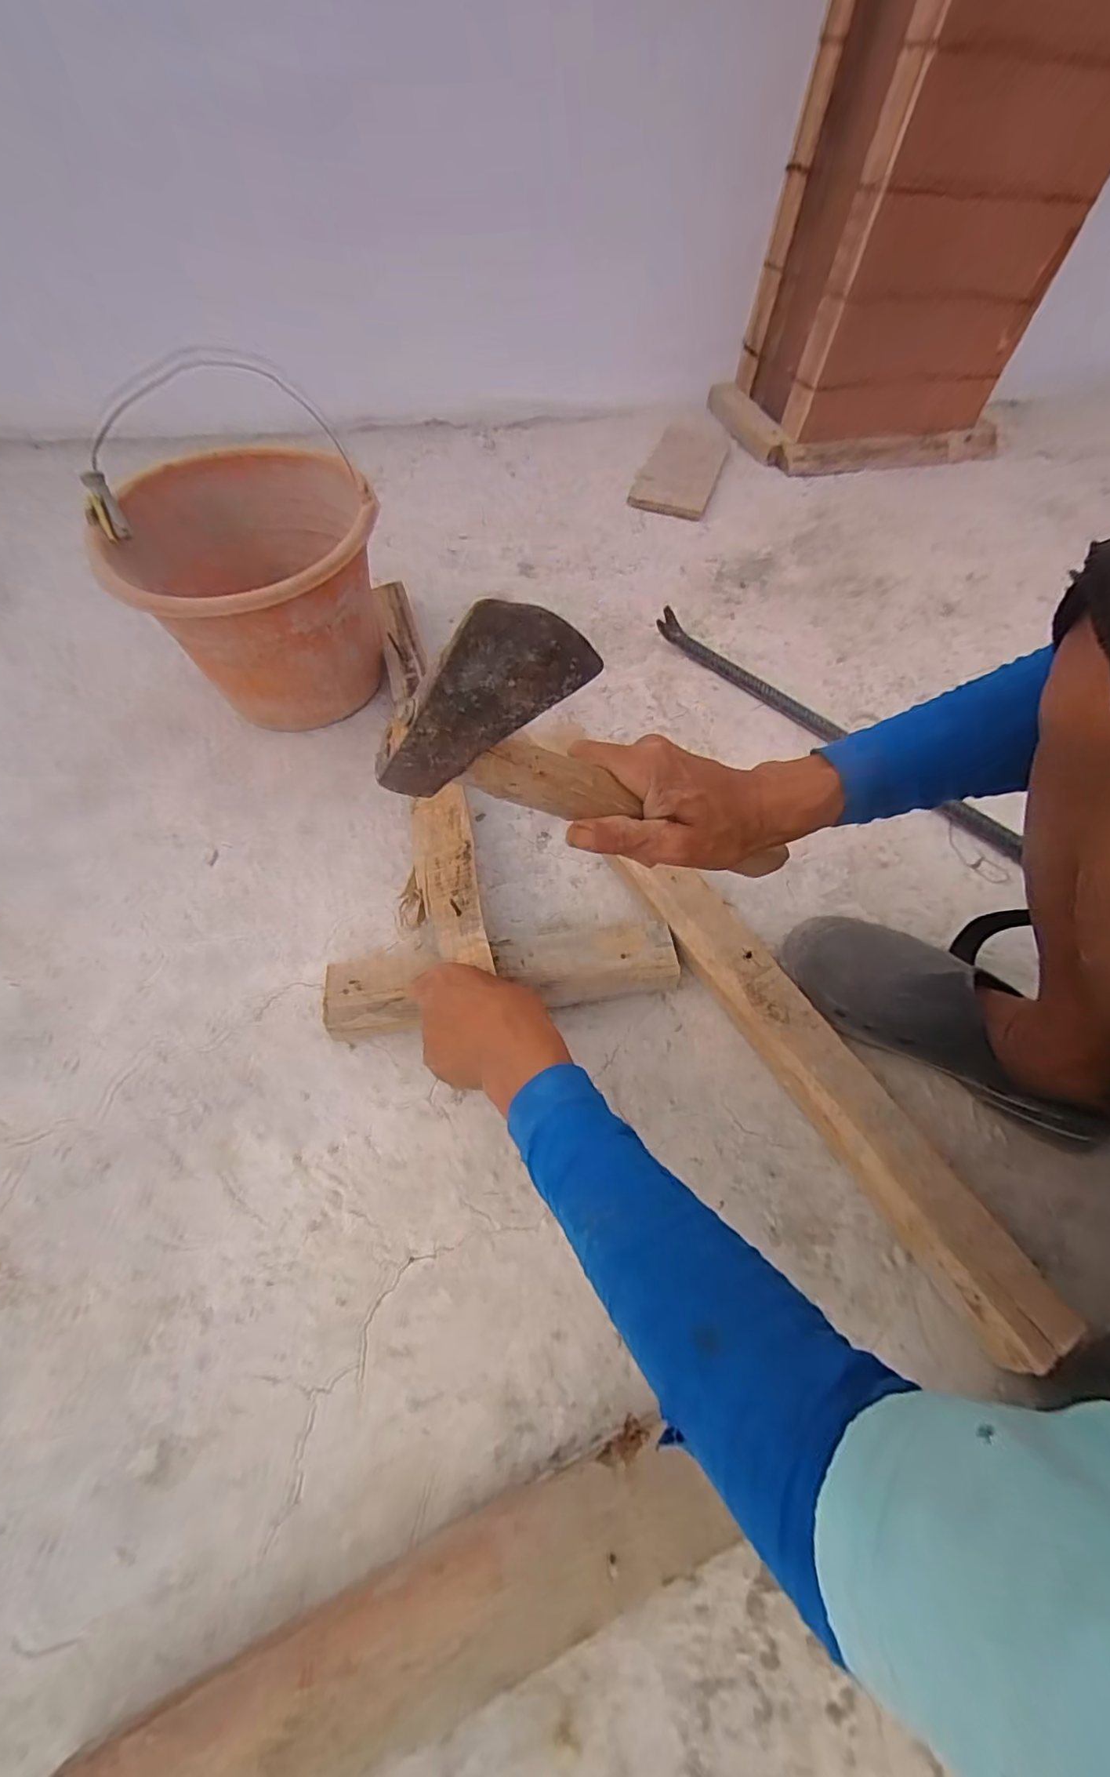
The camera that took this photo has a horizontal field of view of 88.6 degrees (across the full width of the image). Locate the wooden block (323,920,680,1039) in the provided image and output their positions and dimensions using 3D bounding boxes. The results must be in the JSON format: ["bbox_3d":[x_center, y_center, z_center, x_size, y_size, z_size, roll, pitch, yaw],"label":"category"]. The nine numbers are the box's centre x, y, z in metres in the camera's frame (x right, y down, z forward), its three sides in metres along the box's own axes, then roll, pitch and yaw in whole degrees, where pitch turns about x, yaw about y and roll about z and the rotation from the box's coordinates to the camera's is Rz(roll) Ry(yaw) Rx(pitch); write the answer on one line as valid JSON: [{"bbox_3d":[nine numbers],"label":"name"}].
[{"bbox_3d":[-0.042,0.077,0.503,0.299,0.040,0.063,-7,59,-9],"label":"wooden block"}]

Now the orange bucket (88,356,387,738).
[{"bbox_3d":[-0.312,-0.310,0.623,0.237,0.235,0.261,-23,63,-17],"label":"orange bucket"}]

